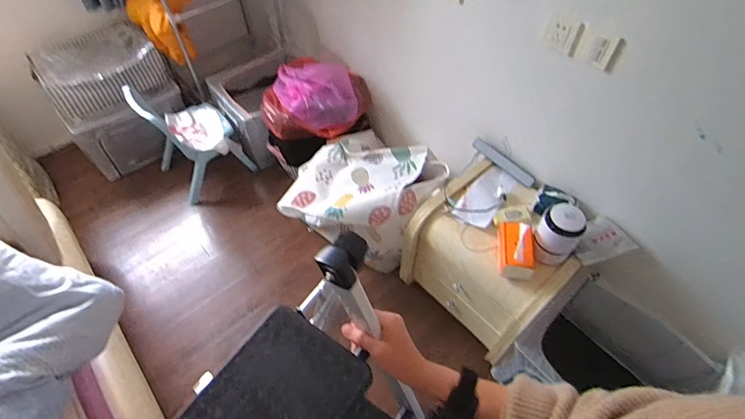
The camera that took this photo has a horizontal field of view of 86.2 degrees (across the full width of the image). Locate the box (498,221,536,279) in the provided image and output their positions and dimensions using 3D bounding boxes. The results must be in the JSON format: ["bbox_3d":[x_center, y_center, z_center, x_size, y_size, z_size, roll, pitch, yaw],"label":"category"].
[{"bbox_3d":[0.439,0.117,1.203,0.097,0.086,0.170,8,53,5],"label":"box"}]

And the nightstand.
[{"bbox_3d":[0.429,0.192,1.467,0.380,0.425,0.516,-33,60,-23],"label":"nightstand"}]

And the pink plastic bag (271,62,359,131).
[{"bbox_3d":[-0.258,-0.528,1.814,0.366,0.123,0.318,-3,53,-4],"label":"pink plastic bag"}]

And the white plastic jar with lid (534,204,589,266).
[{"bbox_3d":[0.541,0.079,1.175,0.111,0.183,0.101,1,53,-1],"label":"white plastic jar with lid"}]

